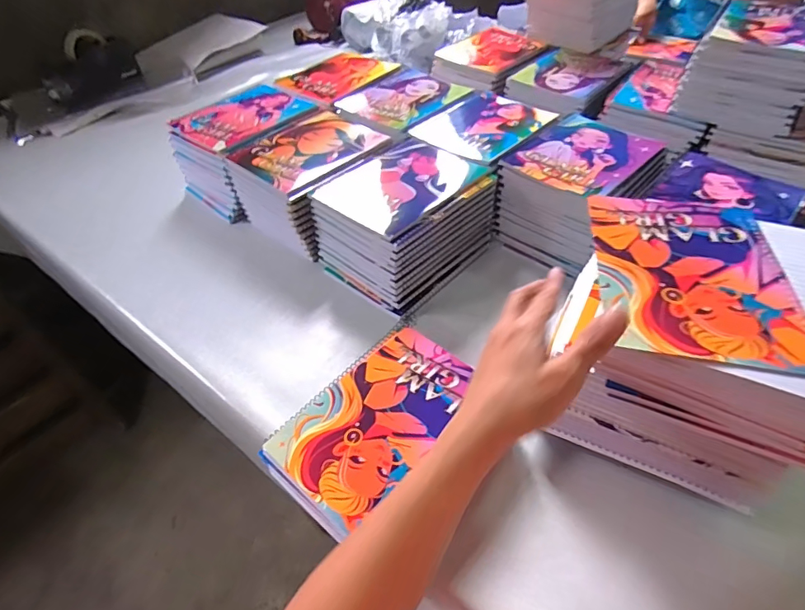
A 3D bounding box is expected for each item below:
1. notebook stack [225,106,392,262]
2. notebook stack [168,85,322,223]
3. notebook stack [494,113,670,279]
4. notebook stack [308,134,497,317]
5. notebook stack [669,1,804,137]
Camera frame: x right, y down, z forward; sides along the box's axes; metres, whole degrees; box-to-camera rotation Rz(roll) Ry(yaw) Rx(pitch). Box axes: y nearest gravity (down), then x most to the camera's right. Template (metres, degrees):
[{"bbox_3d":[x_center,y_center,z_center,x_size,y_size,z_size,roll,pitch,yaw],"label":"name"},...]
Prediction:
[{"bbox_3d":[-0.132,-0.193,0.718,0.163,0.123,0.212,28,54,26],"label":"notebook stack"},{"bbox_3d":[-0.261,-0.268,0.790,0.158,0.116,0.232,24,53,24],"label":"notebook stack"},{"bbox_3d":[0.258,-0.165,0.674,0.174,0.109,0.208,31,55,28],"label":"notebook stack"},{"bbox_3d":[0.006,-0.119,0.644,0.167,0.113,0.216,32,56,29],"label":"notebook stack"},{"bbox_3d":[0.529,-0.351,0.689,0.159,0.119,0.173,31,55,28],"label":"notebook stack"}]

